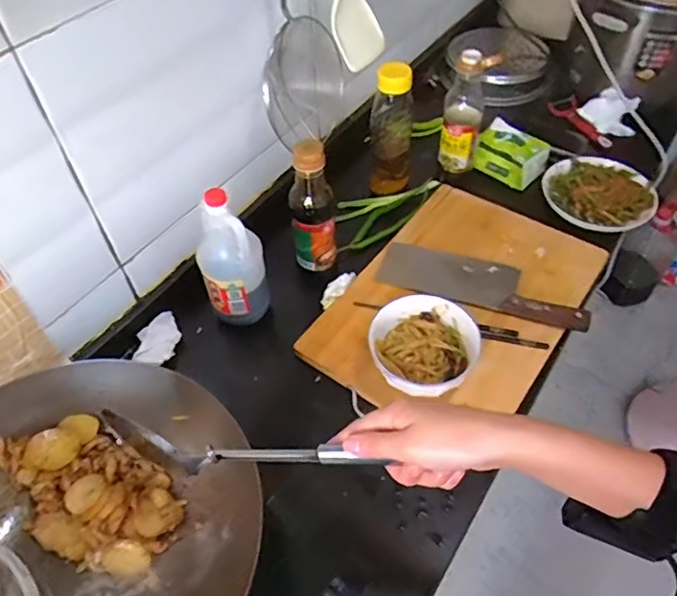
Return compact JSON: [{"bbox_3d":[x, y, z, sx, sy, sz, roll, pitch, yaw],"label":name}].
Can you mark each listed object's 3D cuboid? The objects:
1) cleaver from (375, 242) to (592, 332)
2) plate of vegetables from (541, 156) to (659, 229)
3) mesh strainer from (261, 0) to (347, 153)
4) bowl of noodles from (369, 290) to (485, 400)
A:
[{"bbox_3d":[0.209,-0.026,0.815,0.296,0.020,0.094,16,53,14],"label":"cleaver"},{"bbox_3d":[0.427,-0.176,0.918,0.170,0.039,0.131,20,54,18],"label":"plate of vegetables"},{"bbox_3d":[-0.049,-0.406,0.743,0.105,0.411,0.165,1,50,2],"label":"mesh strainer"},{"bbox_3d":[0.108,0.065,0.719,0.134,0.065,0.127,-1,50,1],"label":"bowl of noodles"}]

